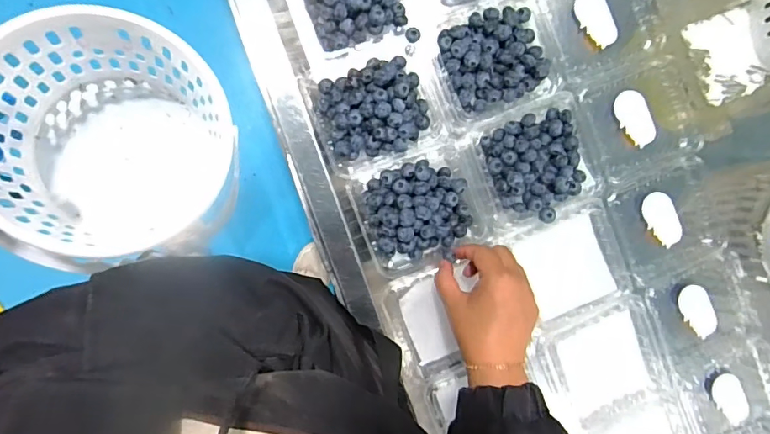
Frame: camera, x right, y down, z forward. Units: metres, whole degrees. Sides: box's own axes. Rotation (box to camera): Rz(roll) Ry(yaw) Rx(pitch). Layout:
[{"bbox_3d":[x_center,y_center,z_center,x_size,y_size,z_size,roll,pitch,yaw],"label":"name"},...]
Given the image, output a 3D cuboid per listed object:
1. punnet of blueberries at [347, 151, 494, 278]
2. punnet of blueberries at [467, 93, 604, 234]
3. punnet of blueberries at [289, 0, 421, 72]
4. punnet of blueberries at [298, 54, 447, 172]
[{"bbox_3d":[0.042,-0.002,0.496,0.132,0.046,0.114,-20,94,-5],"label":"punnet of blueberries"},{"bbox_3d":[0.164,-0.055,0.500,0.133,0.037,0.119,-23,95,-4],"label":"punnet of blueberries"},{"bbox_3d":[-0.035,-0.220,0.484,0.122,0.046,0.121,-14,94,-5],"label":"punnet of blueberries"},{"bbox_3d":[-0.009,-0.108,0.480,0.127,0.039,0.105,-20,94,-5],"label":"punnet of blueberries"}]

